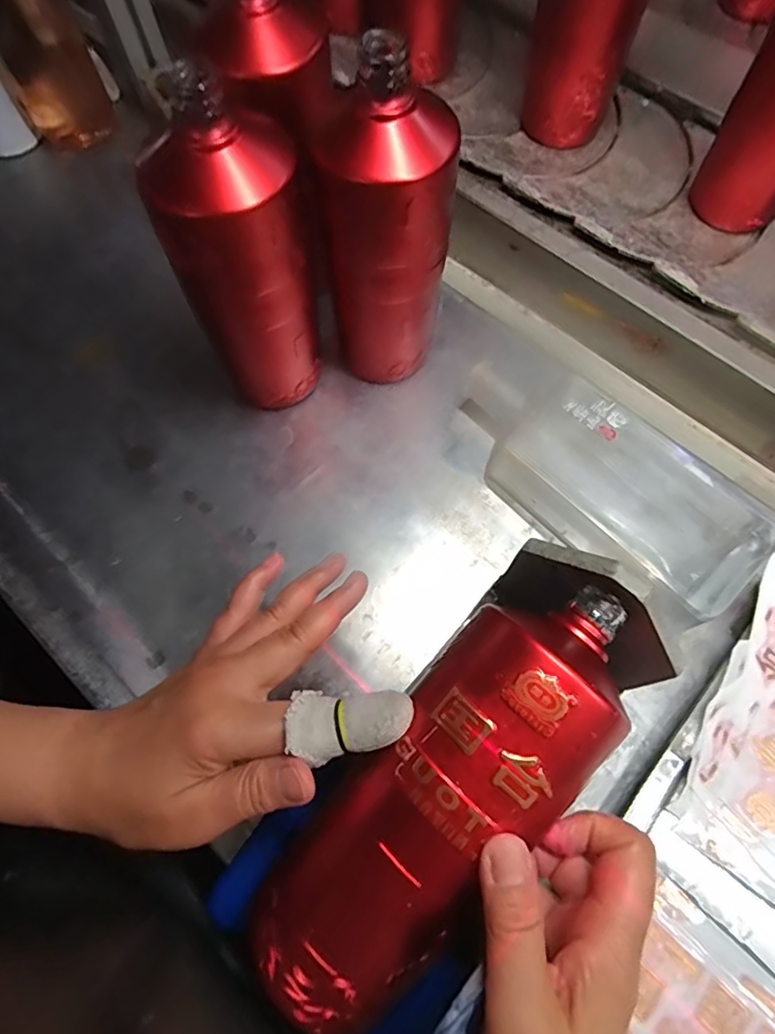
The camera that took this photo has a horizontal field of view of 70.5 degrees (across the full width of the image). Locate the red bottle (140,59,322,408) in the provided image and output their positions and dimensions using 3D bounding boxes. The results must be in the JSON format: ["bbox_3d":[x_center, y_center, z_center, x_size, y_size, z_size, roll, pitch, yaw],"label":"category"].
[{"bbox_3d":[-0.090,-0.149,0.354,0.079,0.200,0.076,-43,78,-8],"label":"red bottle"}]

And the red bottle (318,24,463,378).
[{"bbox_3d":[0.000,-0.174,0.360,0.074,0.199,0.086,15,77,5],"label":"red bottle"}]

